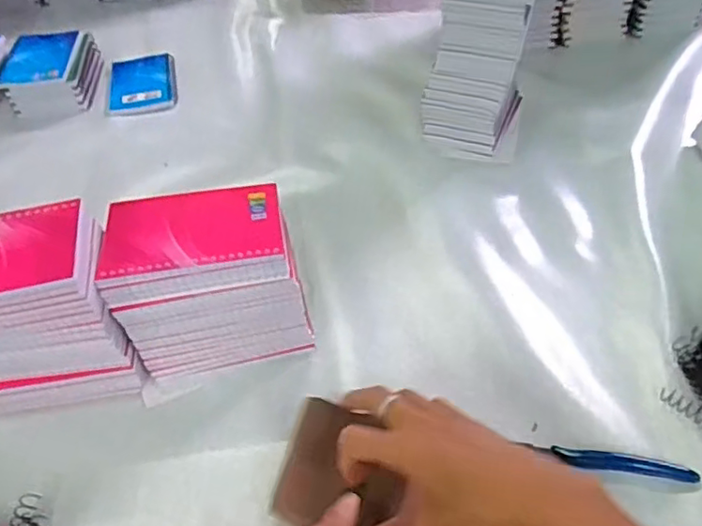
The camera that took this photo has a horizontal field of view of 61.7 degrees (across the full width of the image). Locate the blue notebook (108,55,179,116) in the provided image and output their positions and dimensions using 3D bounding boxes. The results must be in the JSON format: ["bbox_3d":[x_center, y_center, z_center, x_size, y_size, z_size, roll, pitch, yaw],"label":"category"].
[{"bbox_3d":[-0.281,-0.245,0.793,0.085,0.010,0.139,-12,47,-8],"label":"blue notebook"}]

